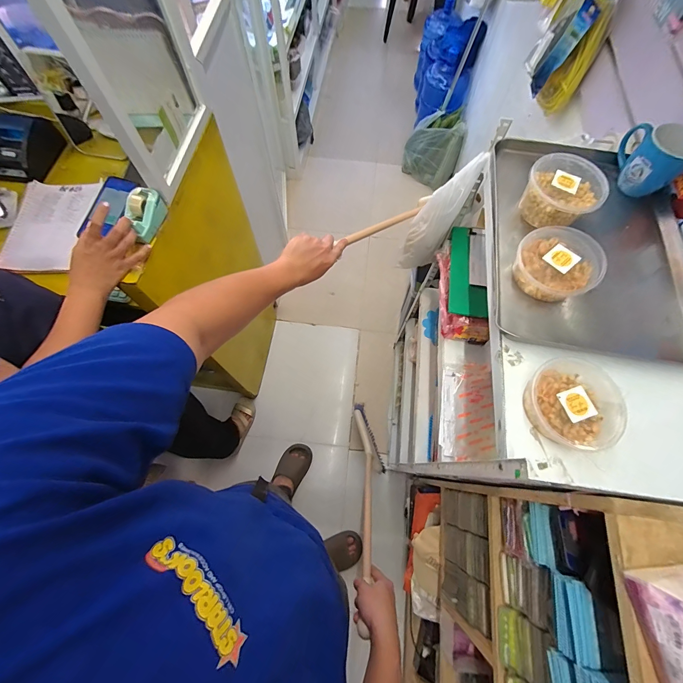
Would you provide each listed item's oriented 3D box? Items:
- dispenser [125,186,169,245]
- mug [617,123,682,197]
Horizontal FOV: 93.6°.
[{"bbox_3d":[-0.383,-0.240,0.614,0.053,0.048,0.107,9,69,2],"label":"dispenser"},{"bbox_3d":[0.534,-0.318,0.554,0.083,0.101,0.109,-38,75,-15],"label":"mug"}]

